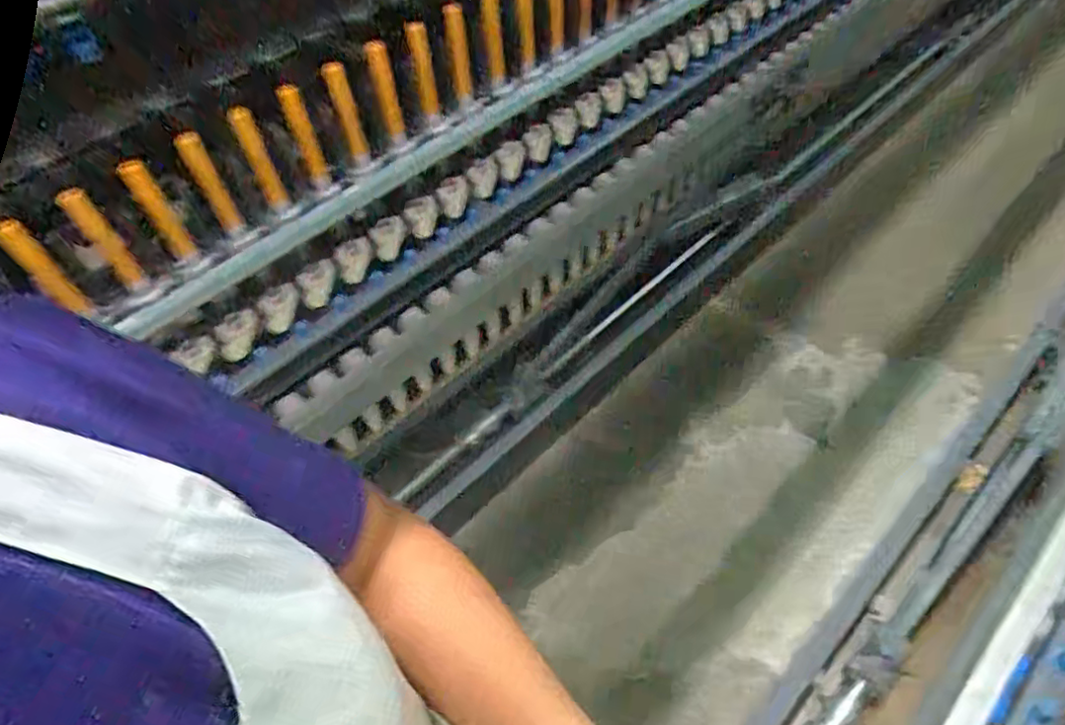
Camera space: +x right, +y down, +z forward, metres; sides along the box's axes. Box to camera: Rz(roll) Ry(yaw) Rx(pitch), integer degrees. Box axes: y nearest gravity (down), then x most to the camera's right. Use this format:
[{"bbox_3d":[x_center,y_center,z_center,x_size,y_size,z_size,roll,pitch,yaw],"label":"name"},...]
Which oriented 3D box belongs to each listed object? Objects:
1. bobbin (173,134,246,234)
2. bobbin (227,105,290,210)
[{"bbox_3d":[-0.412,-0.229,0.817,0.030,0.142,0.029,-30,58,-17],"label":"bobbin"},{"bbox_3d":[-0.364,-0.269,0.850,0.027,0.148,0.026,-21,56,-11],"label":"bobbin"}]

